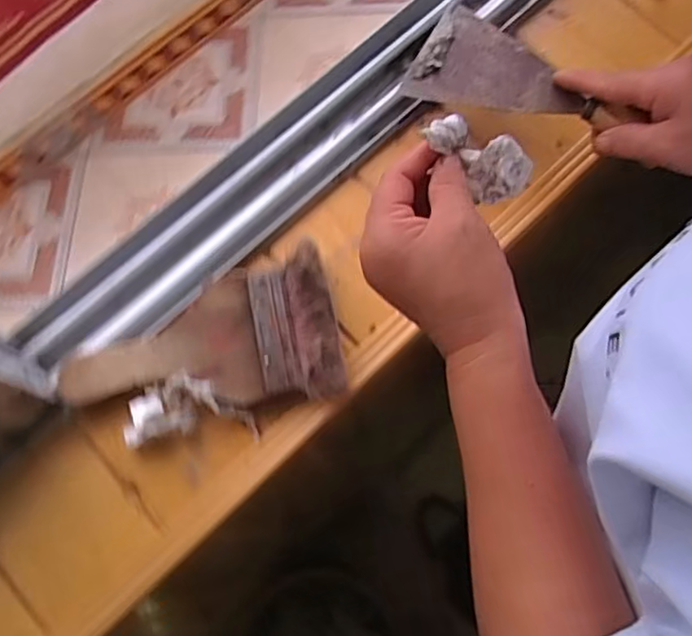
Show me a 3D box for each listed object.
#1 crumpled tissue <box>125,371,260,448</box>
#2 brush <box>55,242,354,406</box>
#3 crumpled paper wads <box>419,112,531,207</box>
[{"bbox_3d":[-0.106,0.062,0.433,0.087,0.027,0.043,-1,73,2],"label":"crumpled tissue"},{"bbox_3d":[-0.102,0.014,0.436,0.191,0.028,0.095,-8,73,-1],"label":"brush"},{"bbox_3d":[0.073,-0.090,0.353,0.061,0.026,0.025,37,77,0],"label":"crumpled paper wads"}]

